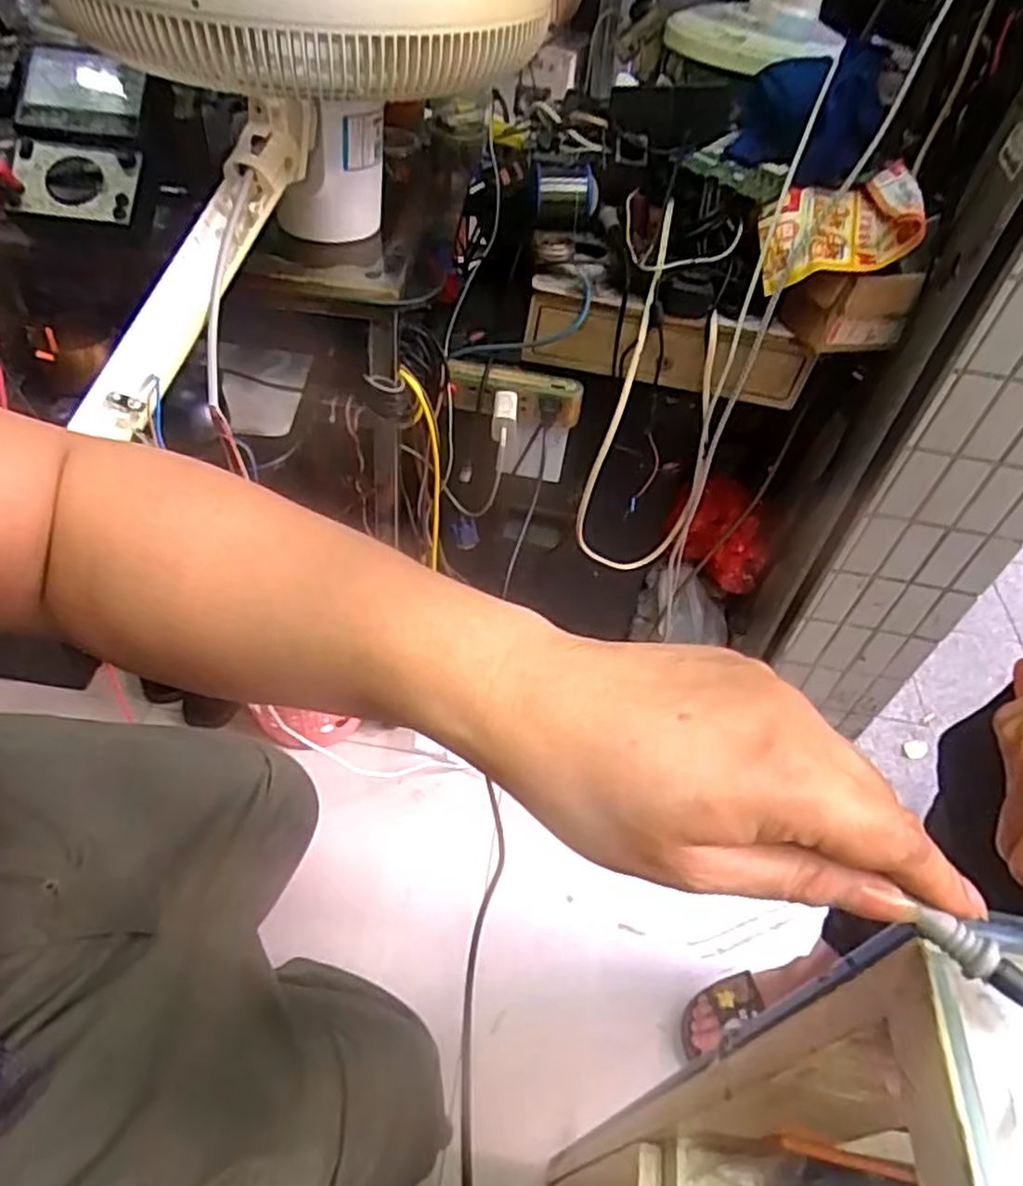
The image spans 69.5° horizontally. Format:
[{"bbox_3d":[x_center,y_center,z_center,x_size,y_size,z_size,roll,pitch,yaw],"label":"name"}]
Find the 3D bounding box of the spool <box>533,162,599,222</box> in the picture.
[{"bbox_3d":[0.072,-0.488,0.899,0.078,0.055,0.059,14,32,16],"label":"spool"}]

